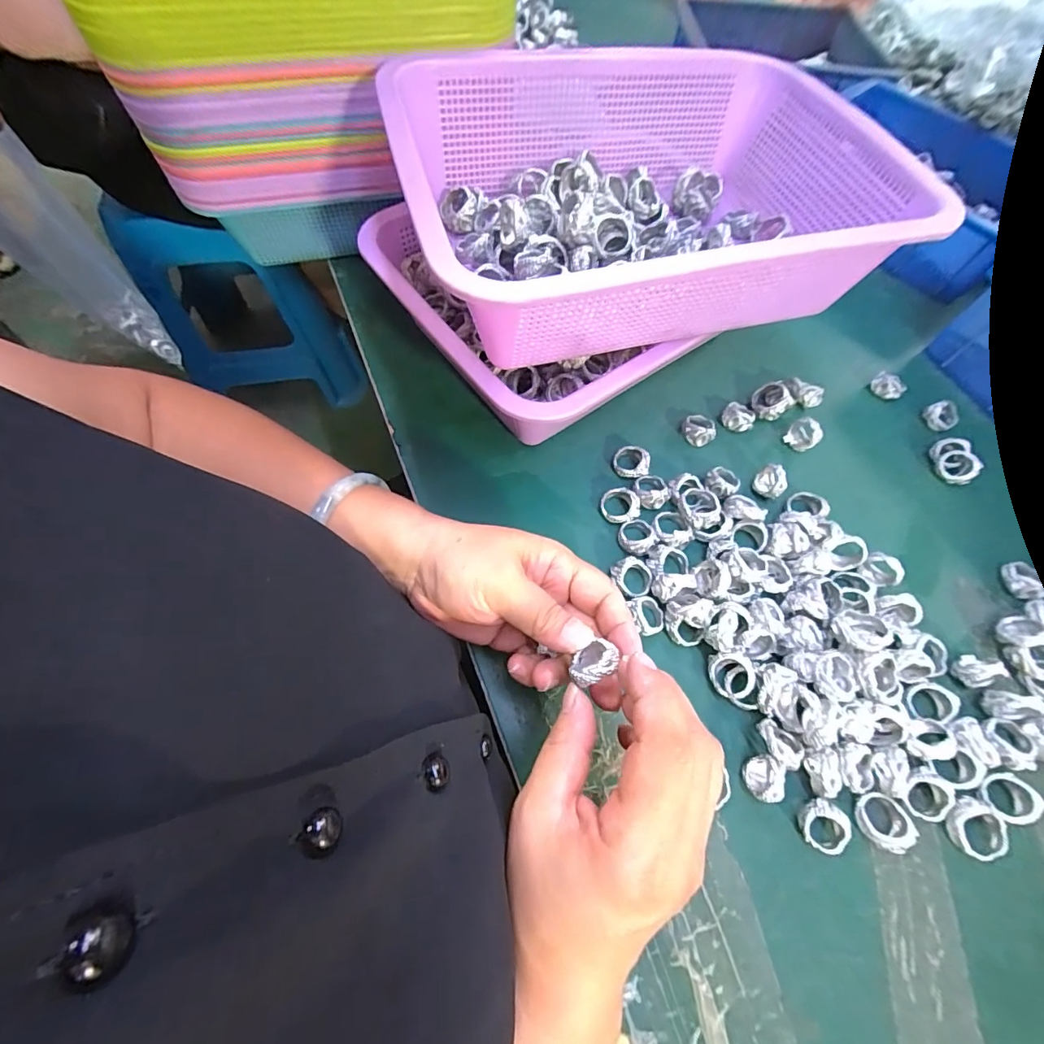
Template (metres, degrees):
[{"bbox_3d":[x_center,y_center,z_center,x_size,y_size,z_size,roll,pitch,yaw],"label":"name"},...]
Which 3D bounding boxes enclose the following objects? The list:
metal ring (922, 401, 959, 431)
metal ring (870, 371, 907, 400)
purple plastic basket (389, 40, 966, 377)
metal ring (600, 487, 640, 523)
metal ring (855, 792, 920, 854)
[{"bbox_3d":[0.364,-0.093,0.395,0.029,0.013,0.024,-28,69,-15],"label":"metal ring"},{"bbox_3d":[0.324,-0.120,0.405,0.016,0.016,0.024,-38,72,-19],"label":"metal ring"},{"bbox_3d":[0.076,-0.210,0.300,0.305,0.082,0.231,-15,68,-11],"label":"purple plastic basket"},{"bbox_3d":[0.072,-0.012,0.334,0.026,0.014,0.025,1,64,-3],"label":"metal ring"},{"bbox_3d":[0.204,0.169,0.259,0.027,0.016,0.027,1,64,-3],"label":"metal ring"}]

